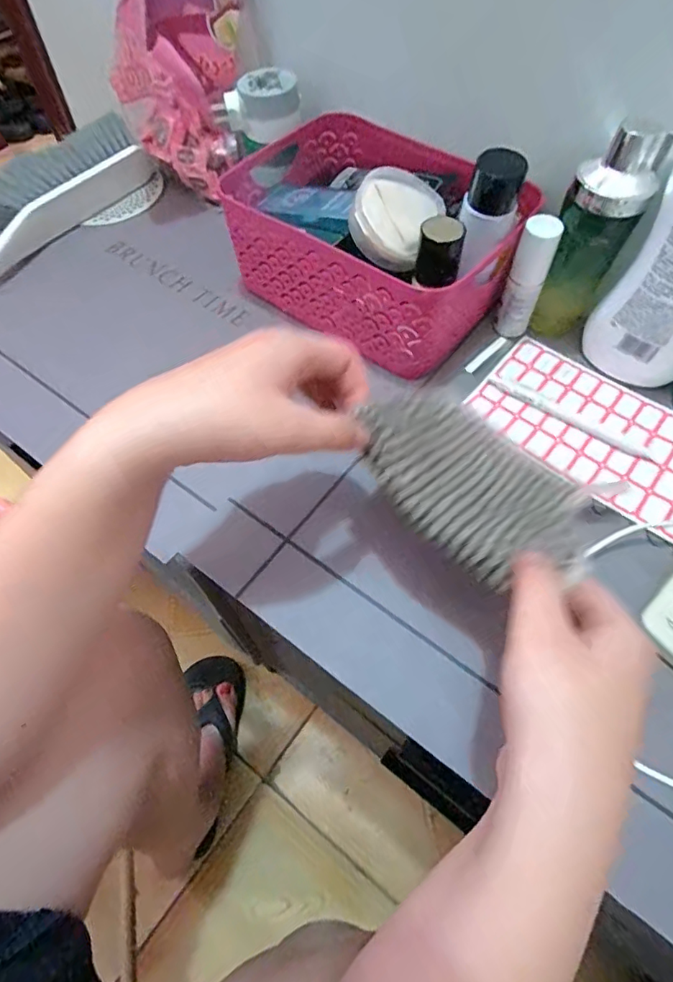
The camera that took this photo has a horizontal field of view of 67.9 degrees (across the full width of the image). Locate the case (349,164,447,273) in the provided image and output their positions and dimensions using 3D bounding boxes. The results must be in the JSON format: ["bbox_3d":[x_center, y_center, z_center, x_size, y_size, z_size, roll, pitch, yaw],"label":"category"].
[{"bbox_3d":[0.046,-0.218,0.395,0.064,0.018,0.079,29,79,-10],"label":"case"}]

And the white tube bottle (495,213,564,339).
[{"bbox_3d":[0.160,-0.177,0.426,0.027,0.105,0.026,24,65,14],"label":"white tube bottle"}]

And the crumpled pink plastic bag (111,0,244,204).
[{"bbox_3d":[-0.154,-0.411,0.526,0.141,0.170,0.099,-12,62,-5],"label":"crumpled pink plastic bag"}]

